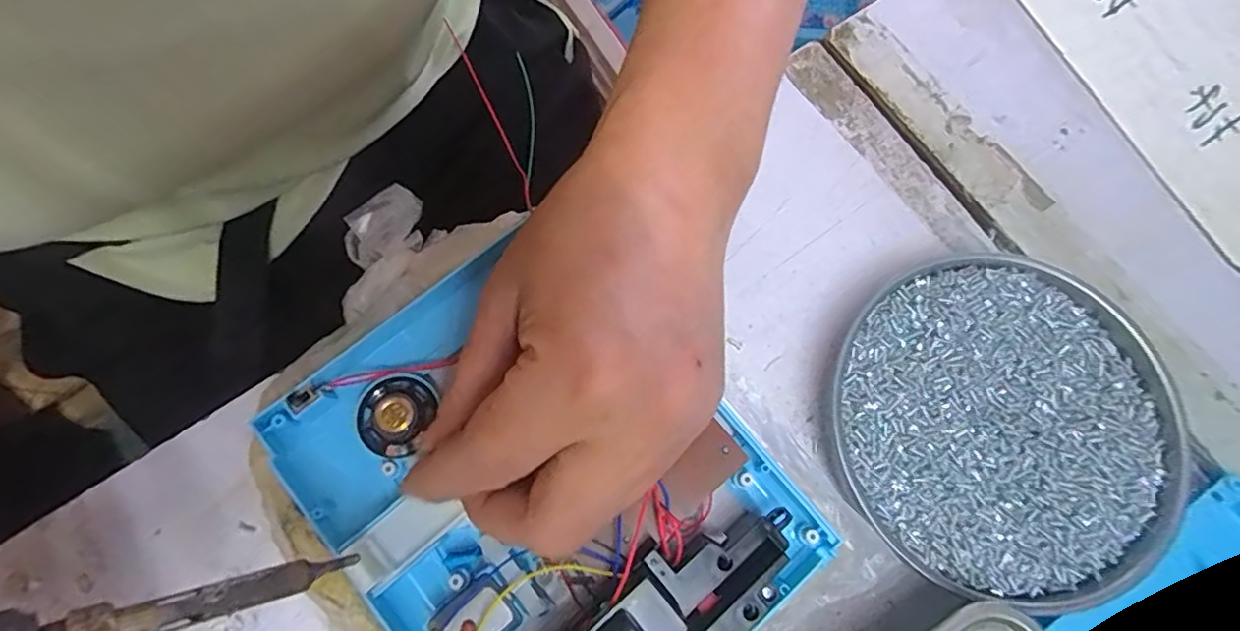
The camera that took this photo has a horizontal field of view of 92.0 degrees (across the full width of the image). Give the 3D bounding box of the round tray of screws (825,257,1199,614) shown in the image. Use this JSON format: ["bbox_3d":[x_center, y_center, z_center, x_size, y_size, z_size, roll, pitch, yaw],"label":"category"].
[{"bbox_3d":[0.155,0.045,0.245,0.132,0.019,0.130,9,74,2],"label":"round tray of screws"}]

